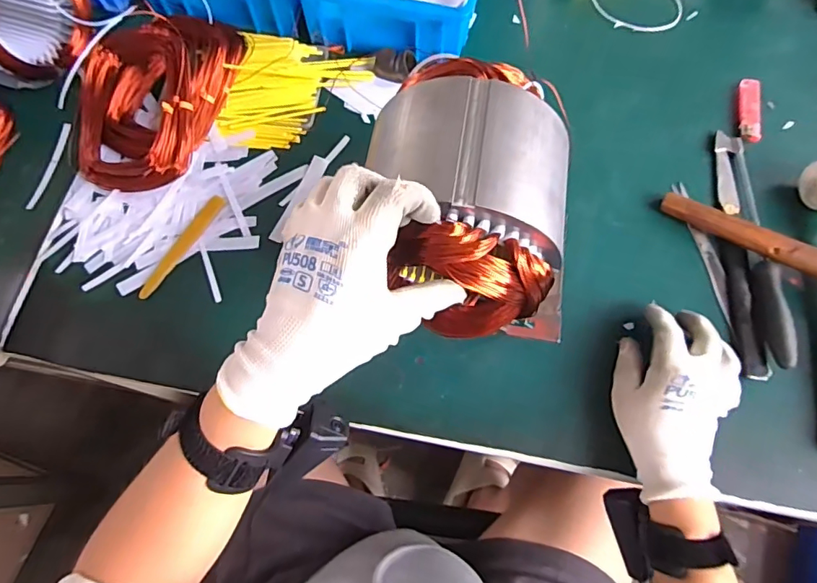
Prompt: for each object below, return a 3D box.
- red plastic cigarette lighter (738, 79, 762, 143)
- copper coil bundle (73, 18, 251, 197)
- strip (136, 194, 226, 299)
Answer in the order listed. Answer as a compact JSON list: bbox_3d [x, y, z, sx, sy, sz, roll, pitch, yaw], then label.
[{"bbox_3d":[0.382,-0.204,0.547,0.025,0.007,0.084,12,72,6],"label":"red plastic cigarette lighter"},{"bbox_3d":[-0.283,-0.215,0.541,0.135,0.054,0.219,16,72,7],"label":"copper coil bundle"},{"bbox_3d":[-0.236,-0.048,0.508,0.019,0.005,0.127,29,75,11],"label":"strip"}]

